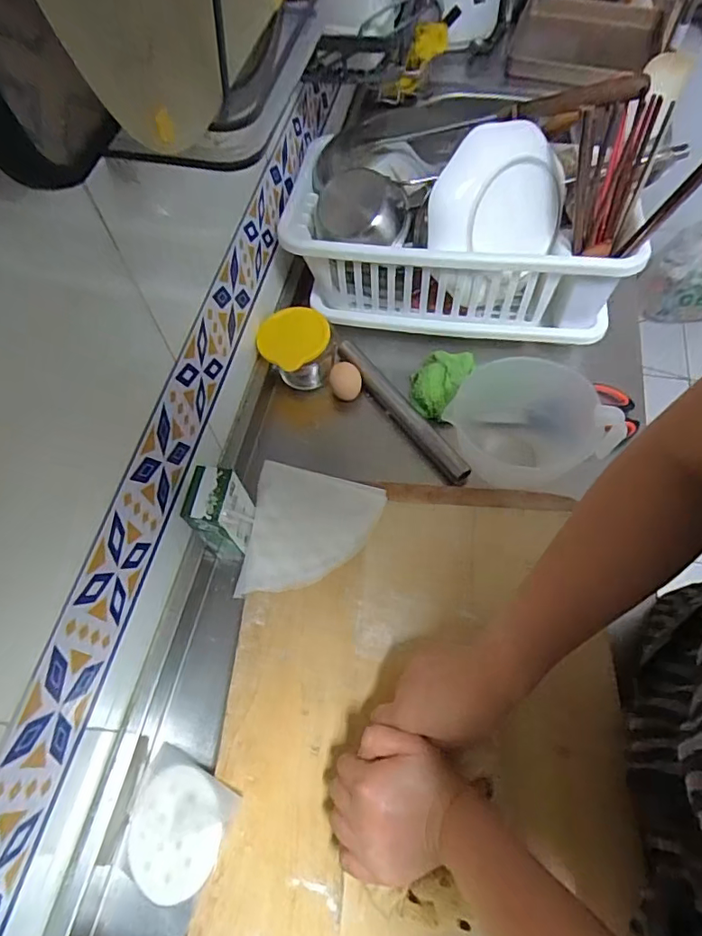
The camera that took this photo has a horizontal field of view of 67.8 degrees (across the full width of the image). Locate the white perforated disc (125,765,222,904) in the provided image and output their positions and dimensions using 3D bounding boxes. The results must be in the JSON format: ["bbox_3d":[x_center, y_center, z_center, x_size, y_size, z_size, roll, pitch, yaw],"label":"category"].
[{"bbox_3d":[-0.157,0.320,0.458,0.094,0.007,0.101,-12,62,24],"label":"white perforated disc"}]

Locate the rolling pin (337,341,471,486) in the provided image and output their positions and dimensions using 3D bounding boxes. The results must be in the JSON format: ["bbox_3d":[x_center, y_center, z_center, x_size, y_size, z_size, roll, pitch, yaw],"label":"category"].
[{"bbox_3d":[0.061,-0.075,0.670,0.031,0.026,0.249,-35,66,-15],"label":"rolling pin"}]

